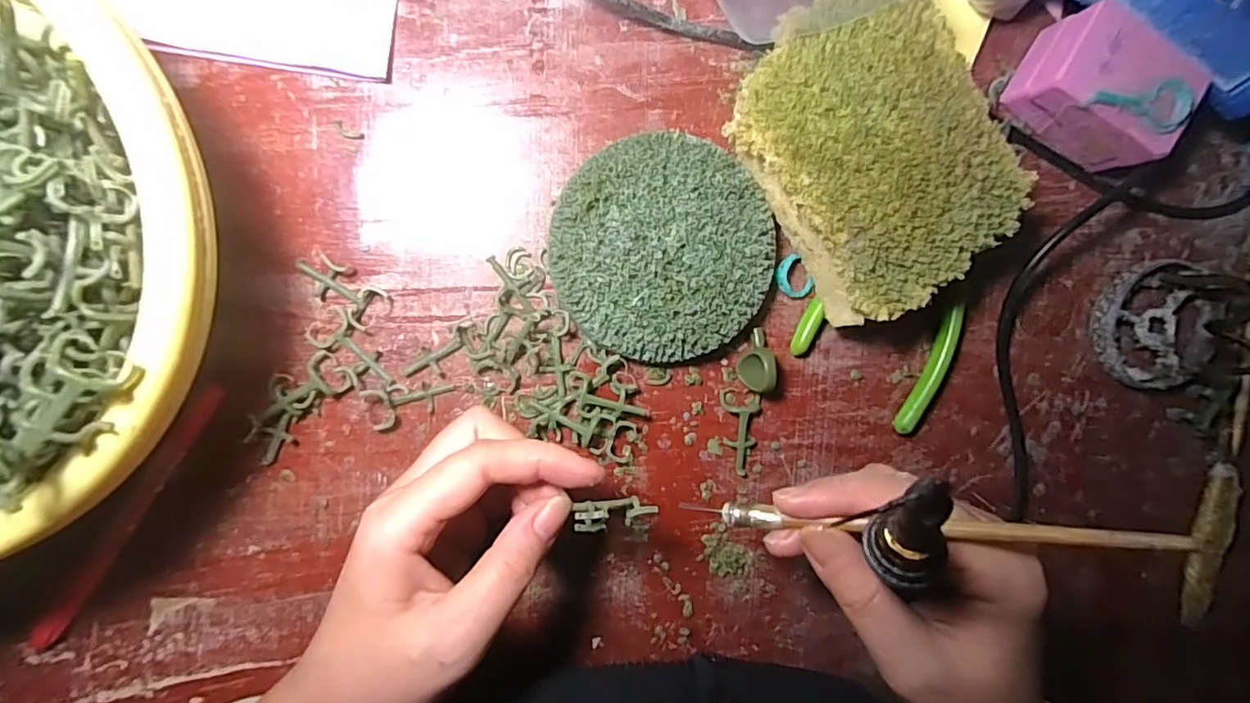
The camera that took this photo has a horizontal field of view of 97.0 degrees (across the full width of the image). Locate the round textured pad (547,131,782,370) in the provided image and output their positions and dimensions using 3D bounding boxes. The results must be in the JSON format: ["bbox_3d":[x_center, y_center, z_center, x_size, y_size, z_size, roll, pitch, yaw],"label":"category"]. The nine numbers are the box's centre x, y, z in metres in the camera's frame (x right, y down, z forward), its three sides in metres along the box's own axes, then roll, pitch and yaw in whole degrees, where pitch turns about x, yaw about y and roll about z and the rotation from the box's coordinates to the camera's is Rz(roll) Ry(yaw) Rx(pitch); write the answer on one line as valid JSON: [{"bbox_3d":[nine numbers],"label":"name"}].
[{"bbox_3d":[0.018,-0.048,0.263,0.100,0.024,0.103,-1,96,-6],"label":"round textured pad"}]

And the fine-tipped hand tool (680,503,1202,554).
[{"bbox_3d":[0.095,0.062,0.197,0.157,0.005,0.008,-4,98,27],"label":"fine-tipped hand tool"}]

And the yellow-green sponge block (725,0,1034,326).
[{"bbox_3d":[0.107,-0.091,0.254,0.094,0.050,0.132,-36,99,-1],"label":"yellow-green sponge block"}]

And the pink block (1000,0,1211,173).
[{"bbox_3d":[0.231,-0.127,0.270,0.067,0.041,0.046,31,92,-9],"label":"pink block"}]

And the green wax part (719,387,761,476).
[{"bbox_3d":[0.059,0.042,0.285,0.021,0.009,0.044,3,96,-7],"label":"green wax part"}]

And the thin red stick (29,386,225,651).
[{"bbox_3d":[-0.229,0.078,0.256,0.011,0.007,0.144,35,92,-9],"label":"thin red stick"}]

